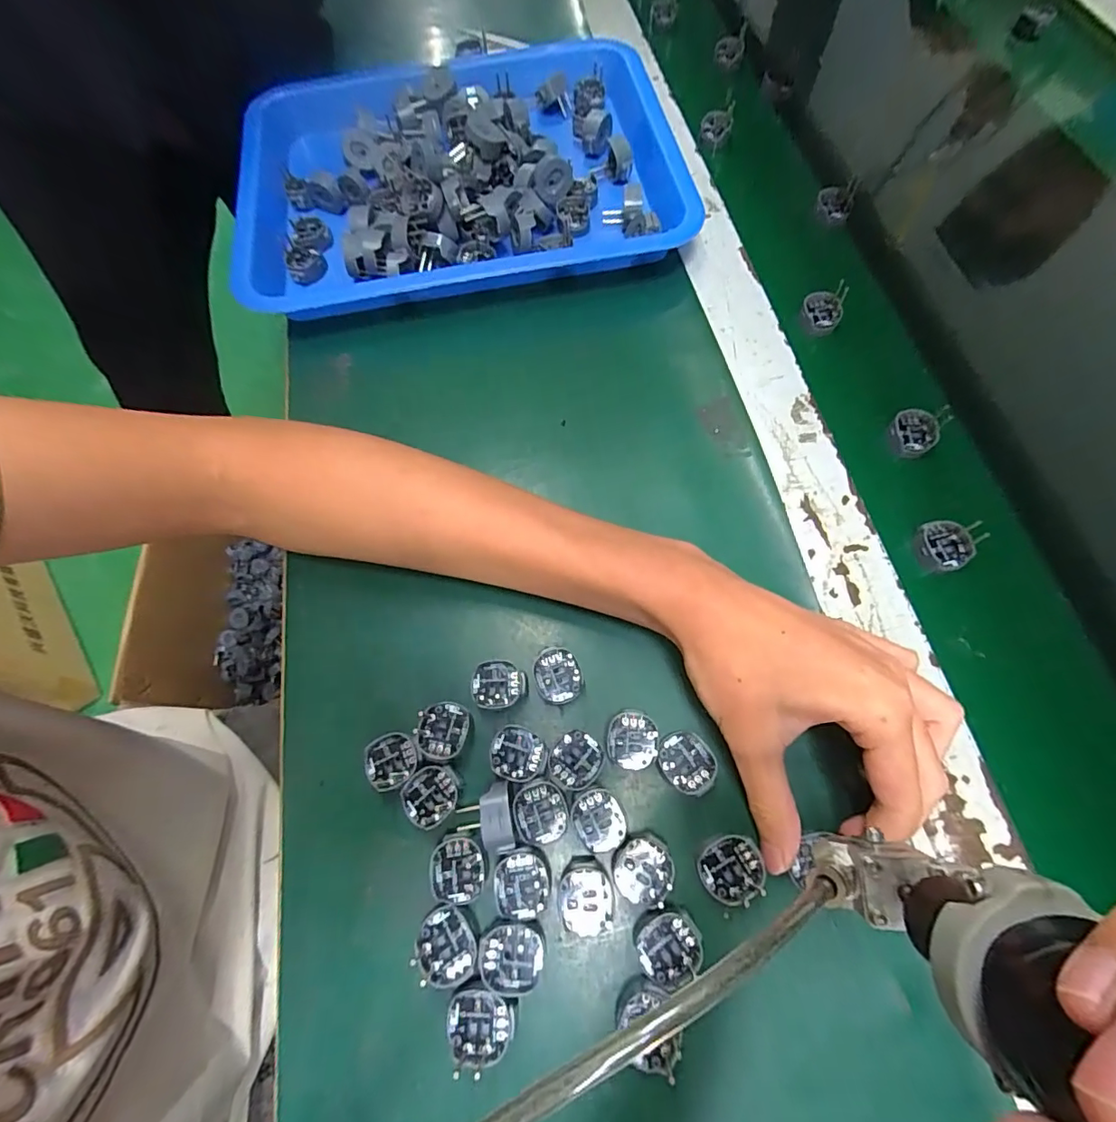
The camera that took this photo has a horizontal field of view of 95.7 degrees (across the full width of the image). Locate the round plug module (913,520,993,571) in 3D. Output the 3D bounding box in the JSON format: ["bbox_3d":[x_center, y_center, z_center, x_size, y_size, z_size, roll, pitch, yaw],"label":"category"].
[{"bbox_3d":[0.222,-0.011,0.287,0.032,0.013,0.027,-30,70,-9],"label":"round plug module"}]

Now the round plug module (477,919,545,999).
[{"bbox_3d":[-0.020,0.172,0.220,0.028,0.006,0.026,-1,68,2],"label":"round plug module"}]

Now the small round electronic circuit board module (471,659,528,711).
[{"bbox_3d":[-0.030,0.065,0.264,0.028,0.010,0.023,-5,68,0],"label":"small round electronic circuit board module"}]

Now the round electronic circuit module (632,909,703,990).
[{"bbox_3d":[0.048,0.168,0.219,0.027,0.009,0.026,-1,68,2],"label":"round electronic circuit module"}]

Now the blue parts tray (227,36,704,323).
[{"bbox_3d":[-0.072,-0.303,0.390,0.341,0.041,0.265,-13,68,-3],"label":"blue parts tray"}]

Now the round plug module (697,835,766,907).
[{"bbox_3d":[0.077,0.139,0.228,0.026,0.009,0.025,-1,68,2],"label":"round plug module"}]

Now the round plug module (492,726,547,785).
[{"bbox_3d":[-0.020,0.096,0.251,0.027,0.010,0.025,-1,68,2],"label":"round plug module"}]

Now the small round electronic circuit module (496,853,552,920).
[{"bbox_3d":[-0.016,0.146,0.226,0.025,0.004,0.025,-1,68,2],"label":"small round electronic circuit module"}]

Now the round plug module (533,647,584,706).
[{"bbox_3d":[0.000,0.060,0.264,0.023,0.012,0.028,-15,69,-4],"label":"round plug module"}]

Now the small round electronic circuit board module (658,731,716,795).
[{"bbox_3d":[0.062,0.097,0.245,0.027,0.010,0.025,-1,68,2],"label":"small round electronic circuit board module"}]

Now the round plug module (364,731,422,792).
[{"bbox_3d":[-0.082,0.099,0.251,0.028,0.008,0.025,-19,69,-5],"label":"round plug module"}]

